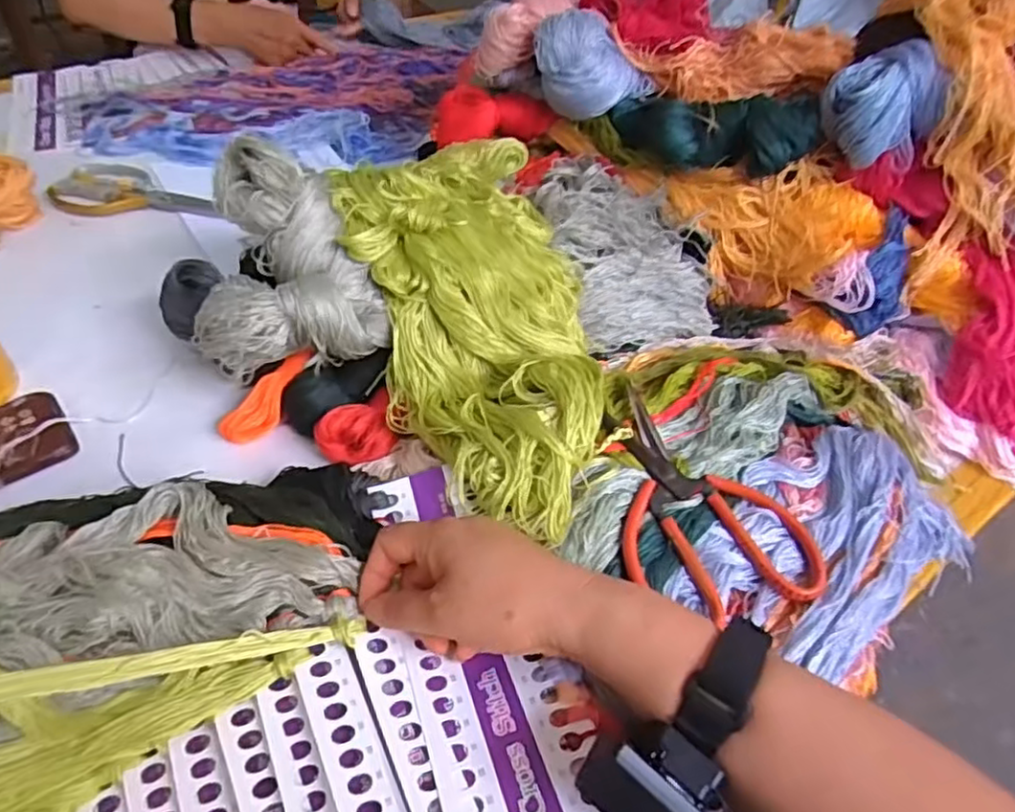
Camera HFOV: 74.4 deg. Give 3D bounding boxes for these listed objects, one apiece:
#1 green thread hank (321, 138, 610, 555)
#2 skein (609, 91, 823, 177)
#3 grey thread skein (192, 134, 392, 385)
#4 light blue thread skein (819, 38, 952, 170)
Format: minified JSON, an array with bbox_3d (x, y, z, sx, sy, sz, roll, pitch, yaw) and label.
[{"bbox_3d":[-0.021,-0.069,0.523,0.186,0.081,0.368,-9,61,-14],"label":"green thread hank"},{"bbox_3d":[0.198,-0.272,0.657,0.201,0.066,0.074,21,48,14],"label":"skein"},{"bbox_3d":[-0.179,-0.116,0.519,0.134,0.109,0.156,-14,49,-18],"label":"grey thread skein"},{"bbox_3d":[0.335,-0.273,0.604,0.061,0.086,0.083,-17,50,-21],"label":"light blue thread skein"}]

